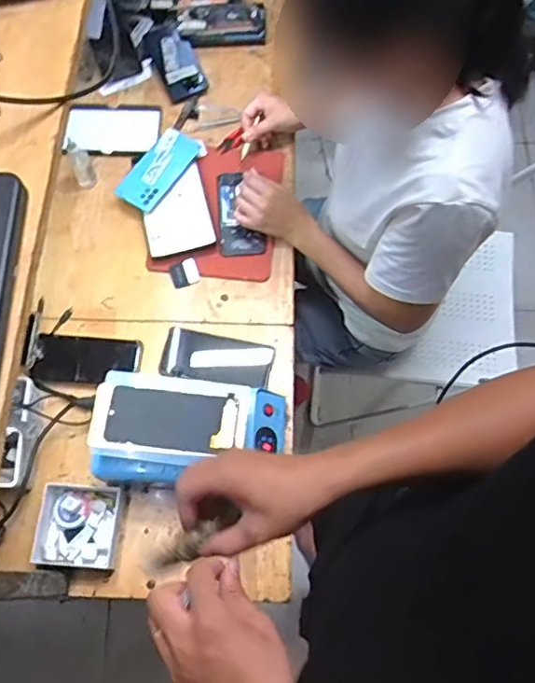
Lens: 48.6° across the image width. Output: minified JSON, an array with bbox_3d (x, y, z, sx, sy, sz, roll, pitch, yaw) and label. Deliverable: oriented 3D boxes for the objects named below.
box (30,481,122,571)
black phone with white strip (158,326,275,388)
[{"bbox_3d":[-0.255,0.250,0.809,0.107,0.029,0.109,5,69,2],"label":"box"},{"bbox_3d":[-0.077,0.028,0.916,0.167,0.015,0.074,12,80,3],"label":"black phone with white strip"}]

